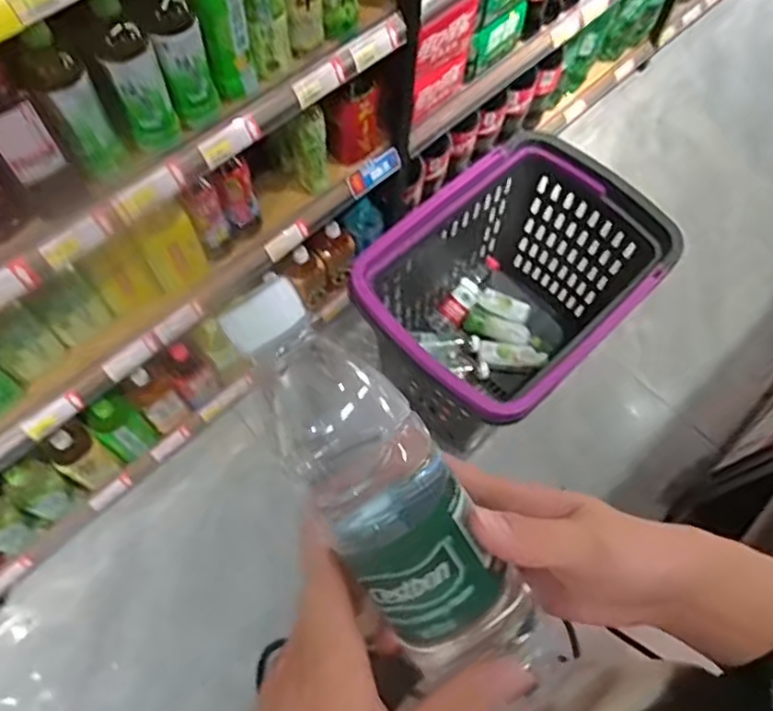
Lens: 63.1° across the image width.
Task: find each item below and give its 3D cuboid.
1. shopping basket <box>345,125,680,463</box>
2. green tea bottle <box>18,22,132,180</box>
[{"bbox_3d":[0.233,-0.118,1.392,0.461,0.454,0.596,42,70,17],"label":"shopping basket"},{"bbox_3d":[-0.360,-0.292,0.730,0.057,0.189,0.056,-29,68,-15],"label":"green tea bottle"}]

